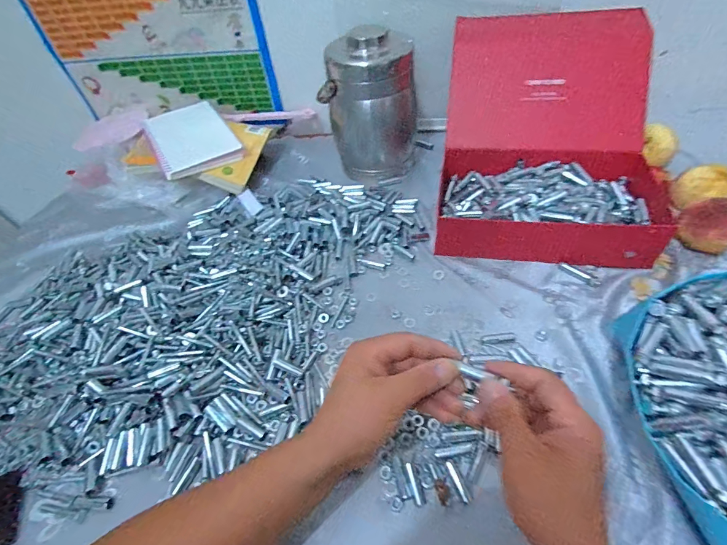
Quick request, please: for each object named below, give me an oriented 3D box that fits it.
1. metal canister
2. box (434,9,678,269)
[{"bbox_3d":[0.015,-0.290,0.653,0.127,0.225,0.123,-35,54,-21],"label":"metal canister"},{"bbox_3d":[0.283,-0.218,0.578,0.291,0.214,0.362,4,50,11],"label":"box"}]

